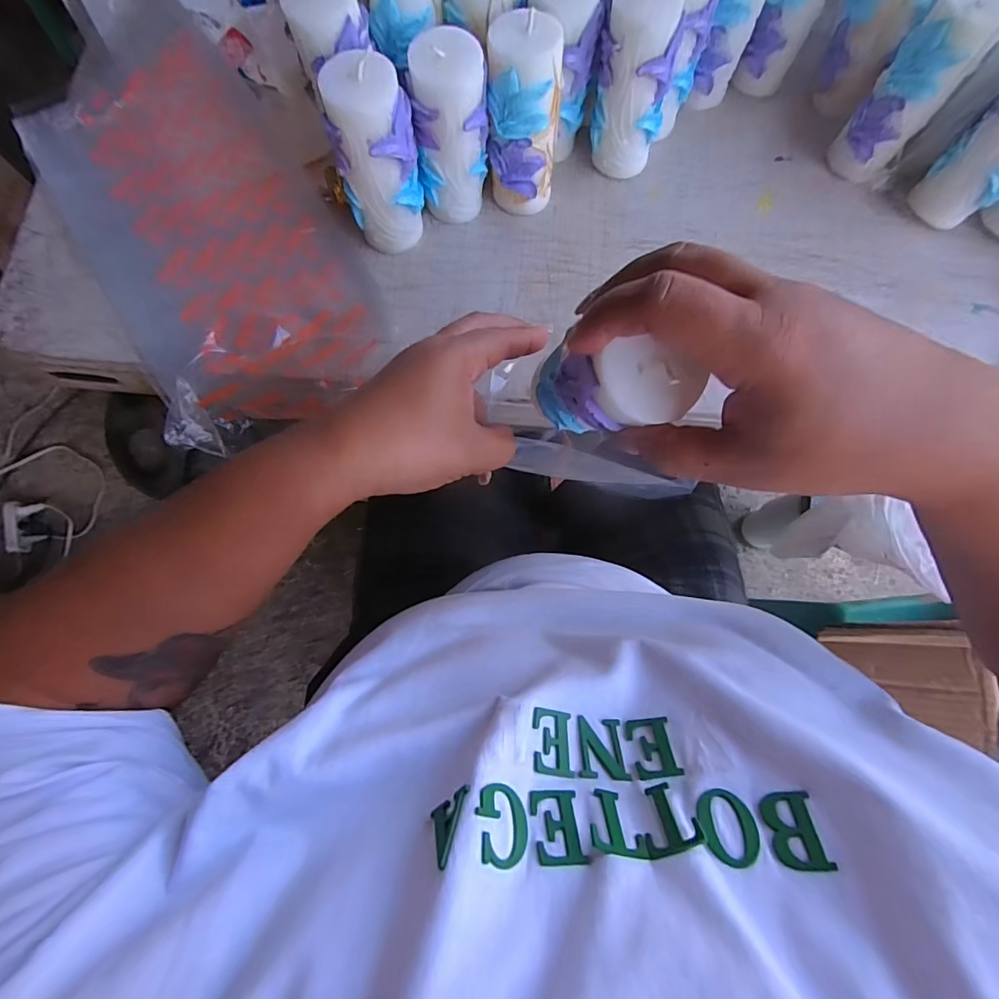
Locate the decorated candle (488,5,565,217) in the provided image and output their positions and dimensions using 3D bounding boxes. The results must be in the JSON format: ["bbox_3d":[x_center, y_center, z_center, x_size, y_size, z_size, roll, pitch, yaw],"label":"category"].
[{"bbox_3d":[0.017,-0.264,0.340,0.047,0.110,0.041,3,78,1],"label":"decorated candle"}]

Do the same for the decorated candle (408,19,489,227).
[{"bbox_3d":[-0.032,-0.253,0.337,0.049,0.107,0.041,3,78,1],"label":"decorated candle"}]

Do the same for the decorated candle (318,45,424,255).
[{"bbox_3d":[-0.082,-0.227,0.327,0.041,0.112,0.047,33,80,7],"label":"decorated candle"}]

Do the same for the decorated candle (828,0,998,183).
[{"bbox_3d":[0.299,-0.298,0.350,0.045,0.110,0.040,42,81,8],"label":"decorated candle"}]

